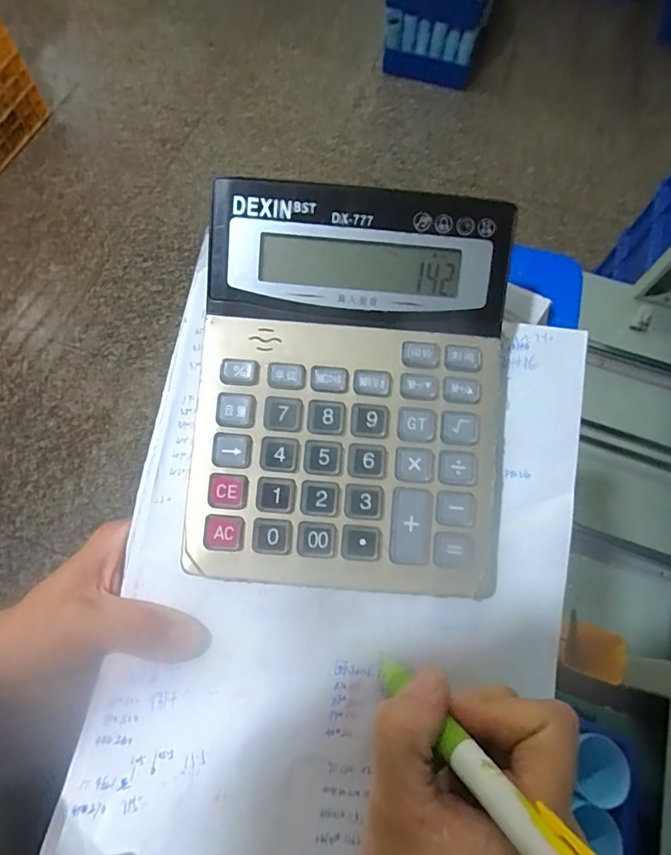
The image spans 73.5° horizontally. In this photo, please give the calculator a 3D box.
[{"bbox_3d":[0.008,-0.018,0.209,0.146,0.018,0.186,4,86,-1],"label":"calculator"}]

